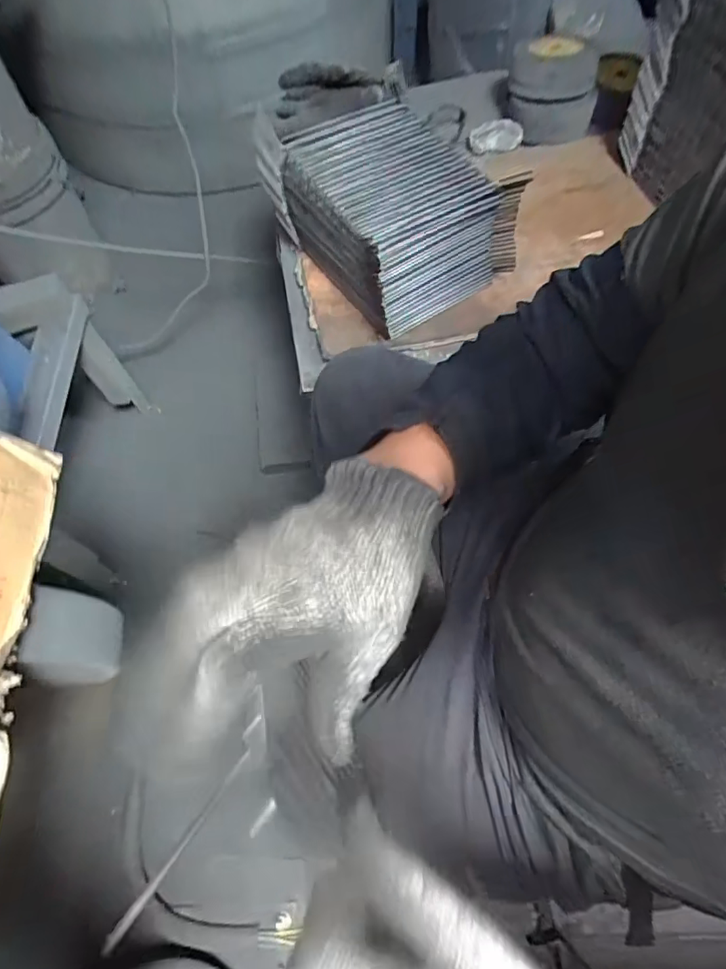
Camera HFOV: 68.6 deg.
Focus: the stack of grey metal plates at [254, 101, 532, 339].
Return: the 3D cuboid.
[{"bbox_3d":[0.032,-0.367,0.718,0.212,0.144,0.270,-36,67,-15],"label":"stack of grey metal plates"}]

